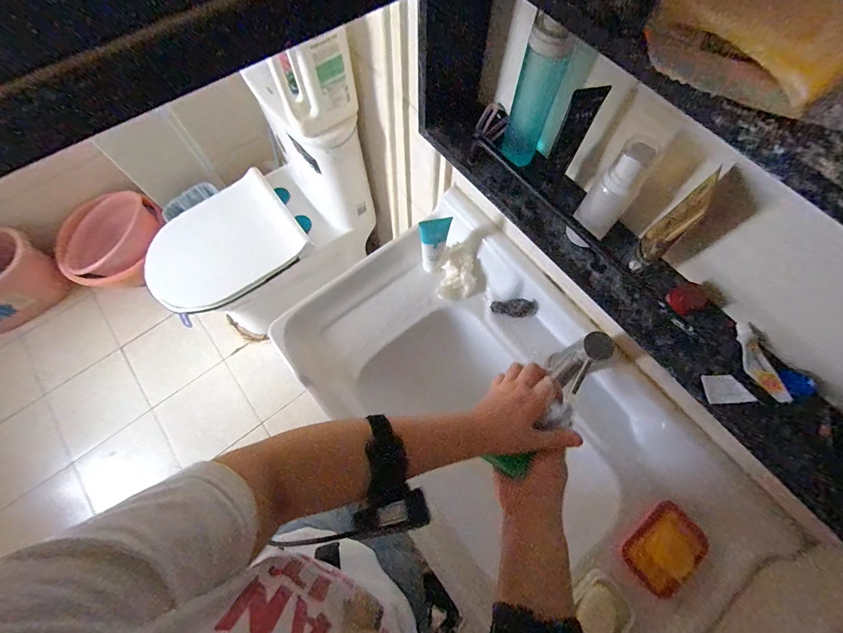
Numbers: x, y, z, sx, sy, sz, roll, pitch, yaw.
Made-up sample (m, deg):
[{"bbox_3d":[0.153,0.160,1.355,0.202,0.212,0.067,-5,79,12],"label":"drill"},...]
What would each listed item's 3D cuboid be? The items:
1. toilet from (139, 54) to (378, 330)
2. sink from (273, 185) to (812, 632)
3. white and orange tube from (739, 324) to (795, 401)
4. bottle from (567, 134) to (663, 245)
[{"bbox_3d":[-0.511,-0.286,1.165,0.661,0.767,0.363,-32,73,-14],"label":"toilet"},{"bbox_3d":[0.148,0.172,0.653,0.446,0.159,0.796,-38,75,-16],"label":"sink"},{"bbox_3d":[0.356,0.047,0.391,0.026,0.011,0.085,-5,69,-5],"label":"white and orange tube"},{"bbox_3d":[0.202,-0.126,0.400,0.043,0.128,0.030,42,72,13],"label":"bottle"}]

